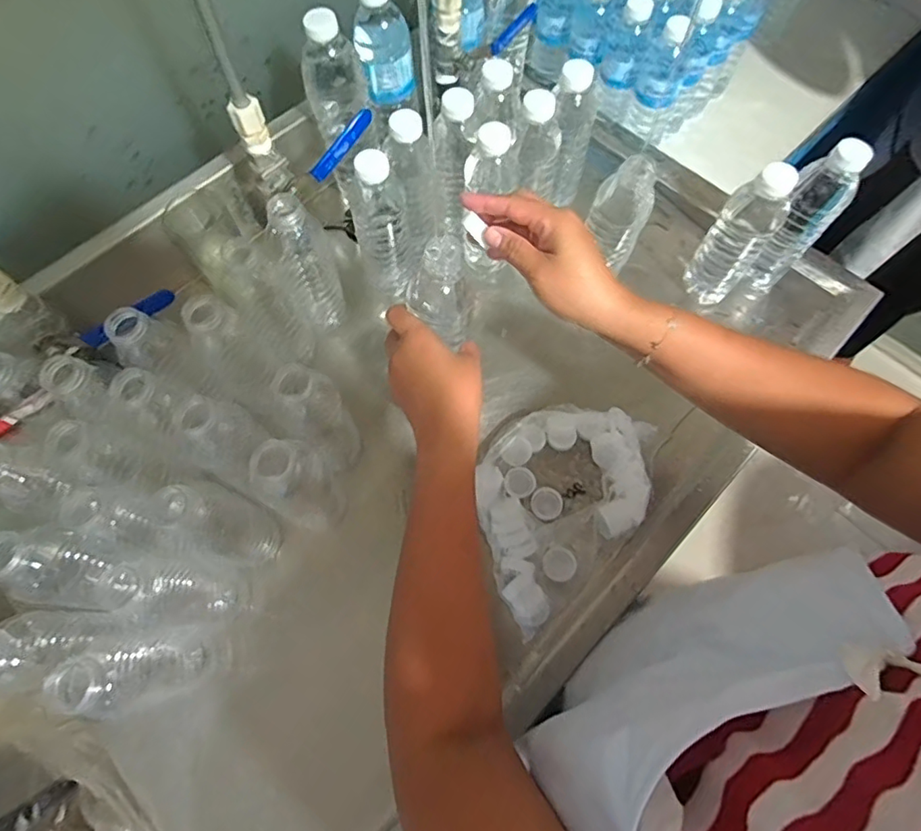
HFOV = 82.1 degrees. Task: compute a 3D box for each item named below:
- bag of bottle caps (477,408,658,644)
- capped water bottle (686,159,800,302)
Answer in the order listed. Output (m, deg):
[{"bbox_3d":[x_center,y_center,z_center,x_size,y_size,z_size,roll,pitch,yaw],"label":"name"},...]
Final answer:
[{"bbox_3d":[0.096,0.076,0.530,0.220,0.033,0.147,-41,73,-15],"label":"bag of bottle caps"},{"bbox_3d":[0.290,-0.186,0.553,0.057,0.174,0.048,38,73,14],"label":"capped water bottle"}]

